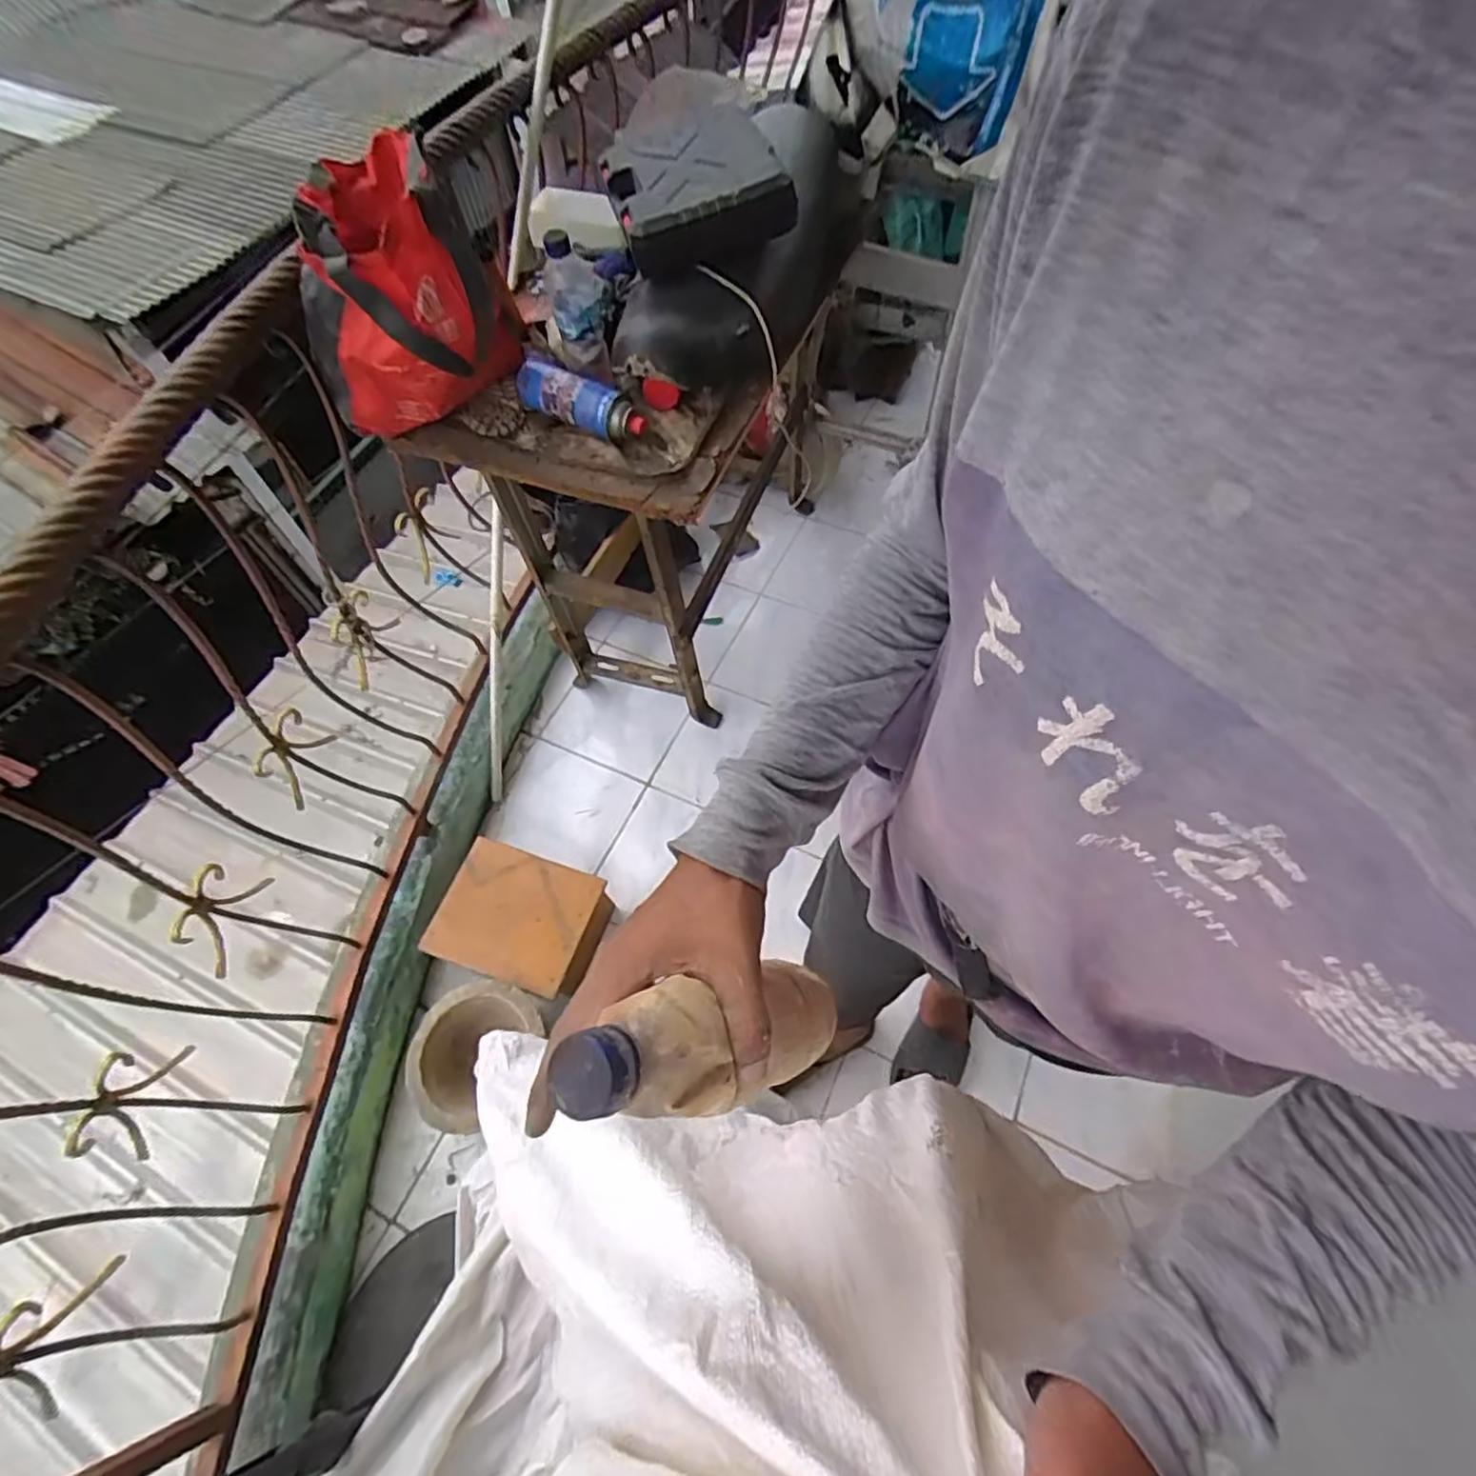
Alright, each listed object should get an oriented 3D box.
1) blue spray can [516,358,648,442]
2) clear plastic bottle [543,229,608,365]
[{"bbox_3d":[-0.225,-0.481,0.971,0.208,0.064,0.059,30,67,16],"label":"blue spray can"},{"bbox_3d":[-0.218,-0.598,0.925,0.069,0.148,0.088,-7,62,-1],"label":"clear plastic bottle"}]

